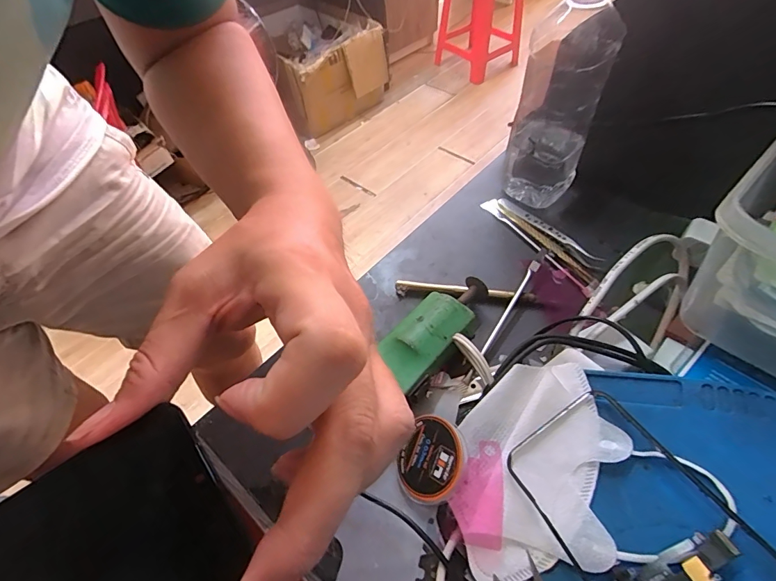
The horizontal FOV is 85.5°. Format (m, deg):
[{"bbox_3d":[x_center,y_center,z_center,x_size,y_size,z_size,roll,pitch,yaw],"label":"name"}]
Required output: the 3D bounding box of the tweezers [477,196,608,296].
[{"bbox_3d":[0.138,-0.049,0.380,0.027,0.018,0.136,-25,55,-15],"label":"tweezers"}]

